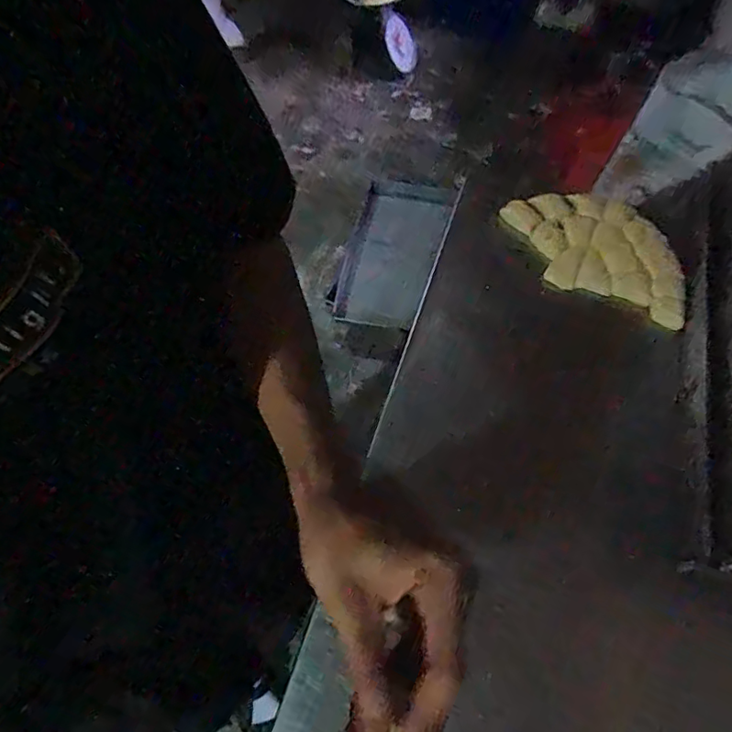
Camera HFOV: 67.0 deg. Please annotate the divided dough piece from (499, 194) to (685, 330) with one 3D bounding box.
[{"bbox_3d":[0.266,-0.138,0.634,0.215,0.031,0.115,31,69,14],"label":"divided dough piece"}]

